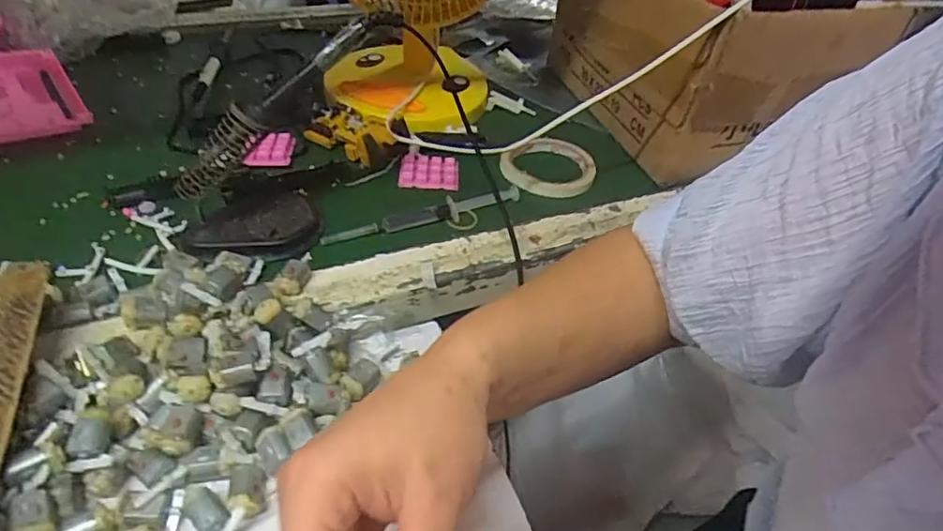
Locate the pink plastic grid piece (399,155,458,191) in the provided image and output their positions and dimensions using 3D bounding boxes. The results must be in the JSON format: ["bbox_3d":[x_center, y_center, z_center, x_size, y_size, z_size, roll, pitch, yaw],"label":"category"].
[{"bbox_3d":[-0.043,-0.096,0.596,0.059,0.014,0.041,1,43,-5],"label":"pink plastic grid piece"}]

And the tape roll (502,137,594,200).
[{"bbox_3d":[0.082,-0.103,0.618,0.095,0.011,0.098,3,43,-3],"label":"tape roll"}]

